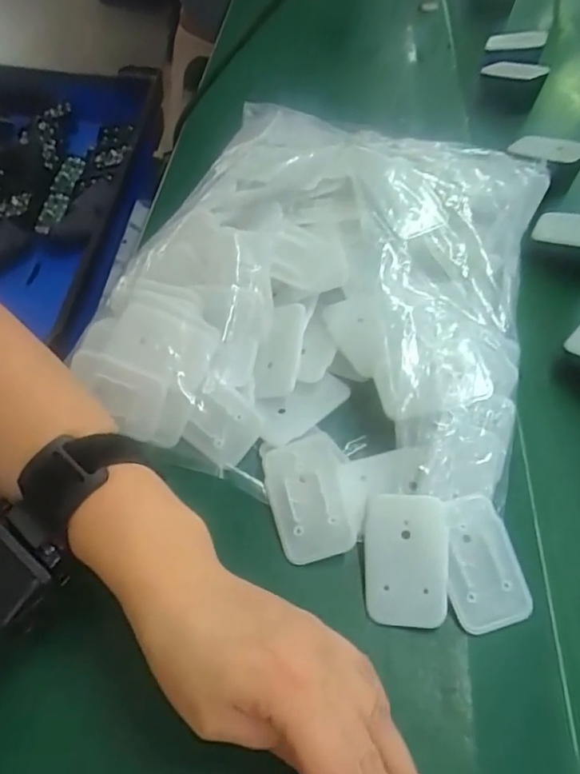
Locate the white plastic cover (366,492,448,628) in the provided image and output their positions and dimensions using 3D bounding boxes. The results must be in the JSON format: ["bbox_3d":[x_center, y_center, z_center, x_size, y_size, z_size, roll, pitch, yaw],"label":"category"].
[{"bbox_3d":[0.063,0.094,0.306,0.044,0.004,0.068,3,71,11],"label":"white plastic cover"}]

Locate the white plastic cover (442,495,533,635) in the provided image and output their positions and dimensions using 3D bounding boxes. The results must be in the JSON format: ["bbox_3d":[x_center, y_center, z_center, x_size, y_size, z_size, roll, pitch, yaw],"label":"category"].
[{"bbox_3d":[0.103,0.095,0.305,0.042,0.004,0.068,-12,71,-11],"label":"white plastic cover"}]

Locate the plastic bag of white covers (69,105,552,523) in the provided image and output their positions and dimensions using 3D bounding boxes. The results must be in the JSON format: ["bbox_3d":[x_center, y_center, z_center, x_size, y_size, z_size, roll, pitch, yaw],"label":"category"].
[{"bbox_3d":[0.028,-0.083,0.388,0.271,0.065,0.320,15,55,7],"label":"plastic bag of white covers"}]

